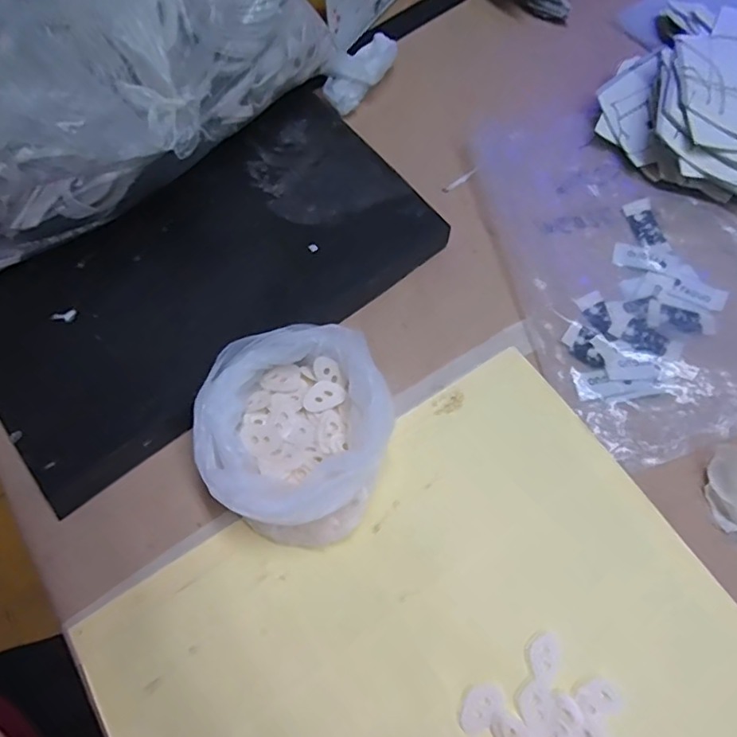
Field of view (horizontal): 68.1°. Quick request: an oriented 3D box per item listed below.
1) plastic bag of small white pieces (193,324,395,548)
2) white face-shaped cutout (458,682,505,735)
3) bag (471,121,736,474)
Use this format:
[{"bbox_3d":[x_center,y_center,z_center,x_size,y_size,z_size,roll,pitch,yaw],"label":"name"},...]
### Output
[{"bbox_3d":[-0.041,0.035,0.319,0.101,0.052,0.117,19,68,8],"label":"plastic bag of small white pieces"},{"bbox_3d":[0.058,0.175,0.281,0.017,0.004,0.027,41,73,16],"label":"white face-shaped cutout"},{"bbox_3d":[0.204,-0.086,0.389,0.212,0.026,0.276,-19,68,-8],"label":"bag"}]

